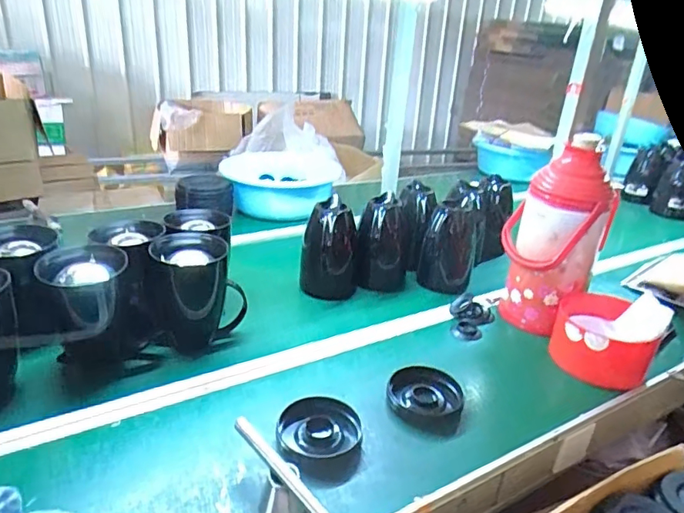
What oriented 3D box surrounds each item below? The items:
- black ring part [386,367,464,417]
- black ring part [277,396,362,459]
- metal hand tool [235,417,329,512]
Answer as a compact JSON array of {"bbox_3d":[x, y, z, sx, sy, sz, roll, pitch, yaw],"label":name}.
[{"bbox_3d":[0.138,0.222,0.858,0.119,0.030,0.119,11,23,13],"label":"black ring part"},{"bbox_3d":[-0.032,0.247,0.743,0.116,0.033,0.092,4,23,-3],"label":"black ring part"},{"bbox_3d":[-0.074,0.286,0.619,0.046,0.065,0.192,-12,28,-34],"label":"metal hand tool"}]

